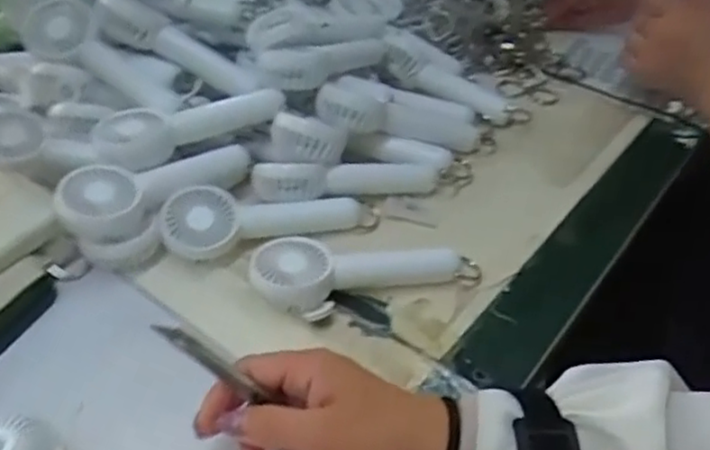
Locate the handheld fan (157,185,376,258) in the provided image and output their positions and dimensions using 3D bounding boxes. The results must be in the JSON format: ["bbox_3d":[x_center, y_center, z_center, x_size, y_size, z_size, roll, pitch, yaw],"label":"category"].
[{"bbox_3d":[-0.063,-0.007,0.532,0.160,0.038,0.047,-9,41,-8],"label":"handheld fan"}]

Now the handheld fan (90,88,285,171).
[{"bbox_3d":[-0.126,-0.076,0.539,0.141,0.029,0.051,-8,41,-7],"label":"handheld fan"}]

